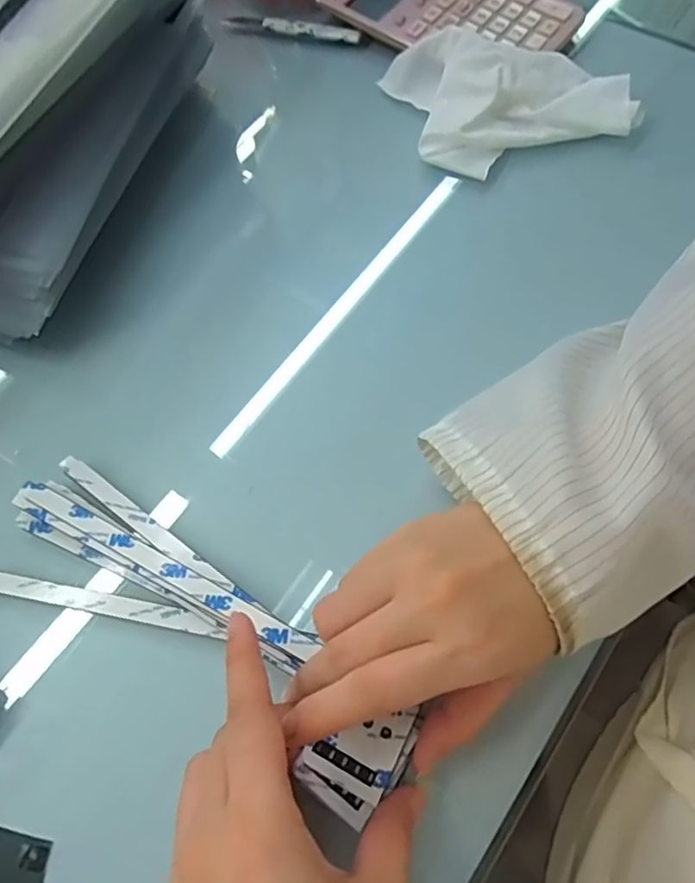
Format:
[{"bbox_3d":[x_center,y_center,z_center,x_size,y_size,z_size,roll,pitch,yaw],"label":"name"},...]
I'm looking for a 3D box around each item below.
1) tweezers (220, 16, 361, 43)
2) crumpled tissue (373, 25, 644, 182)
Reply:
[{"bbox_3d":[-0.044,-0.314,0.456,0.109,0.014,0.010,19,68,10],"label":"tweezers"},{"bbox_3d":[0.107,-0.240,0.404,0.136,0.028,0.117,-18,67,-6],"label":"crumpled tissue"}]

